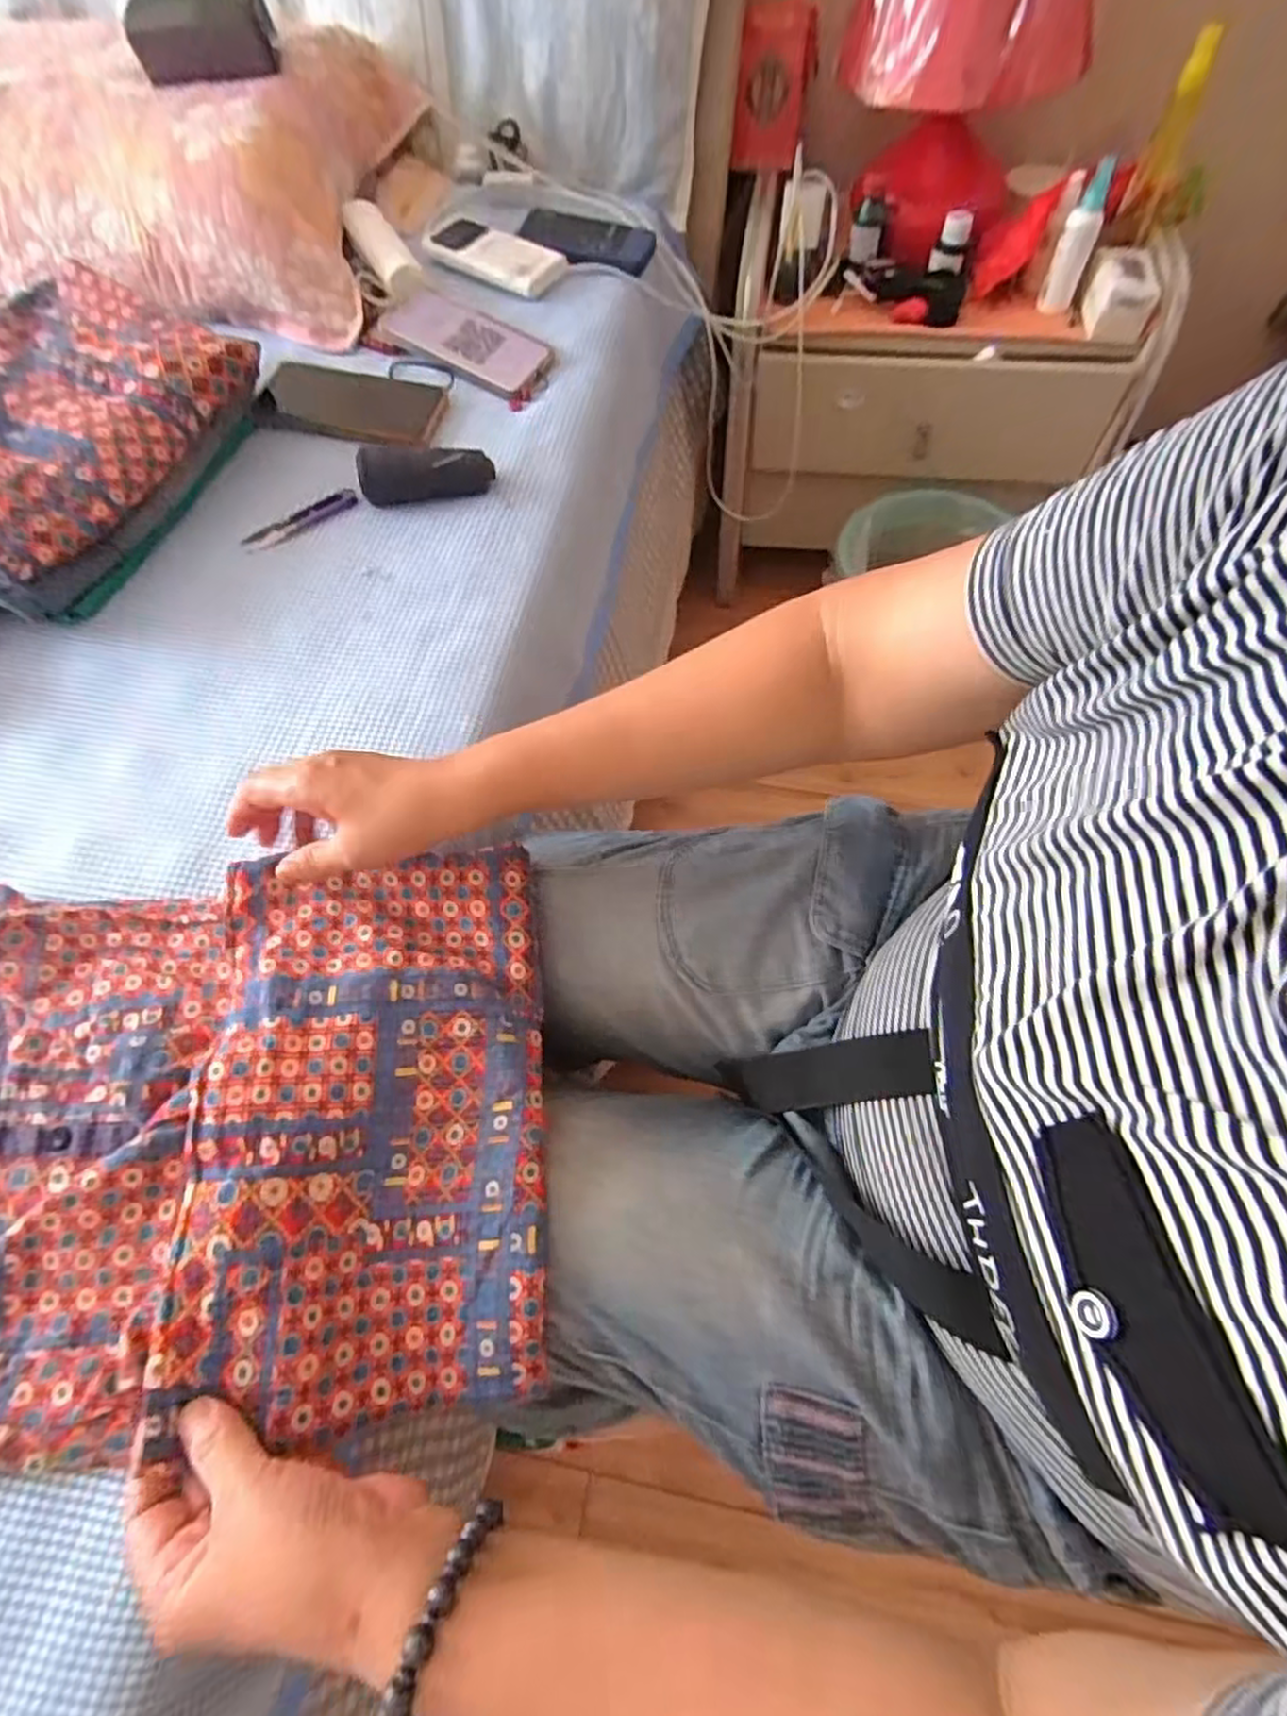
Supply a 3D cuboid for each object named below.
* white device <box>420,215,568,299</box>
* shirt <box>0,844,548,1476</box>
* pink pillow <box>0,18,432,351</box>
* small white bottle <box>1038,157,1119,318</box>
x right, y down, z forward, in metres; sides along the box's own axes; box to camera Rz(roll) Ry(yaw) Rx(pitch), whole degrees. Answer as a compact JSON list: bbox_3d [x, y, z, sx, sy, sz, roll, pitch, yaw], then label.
[{"bbox_3d":[-0.168,-0.647,0.769,0.170,0.018,0.074,27,67,15],"label":"white device"},{"bbox_3d":[-0.238,0.136,0.381,0.360,0.052,0.277,-5,63,-1],"label":"shirt"},{"bbox_3d":[-0.610,-0.741,0.772,0.688,0.131,0.363,8,63,5],"label":"pink pillow"},{"bbox_3d":[0.494,-0.701,0.822,0.040,0.134,0.030,20,65,11],"label":"small white bottle"}]

